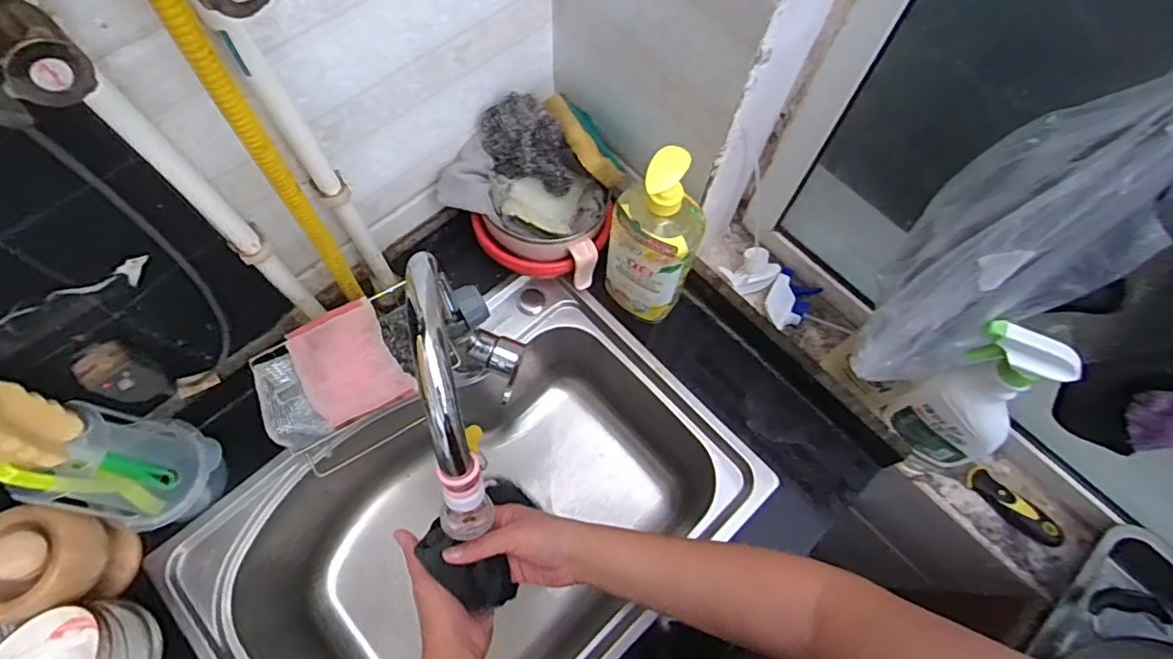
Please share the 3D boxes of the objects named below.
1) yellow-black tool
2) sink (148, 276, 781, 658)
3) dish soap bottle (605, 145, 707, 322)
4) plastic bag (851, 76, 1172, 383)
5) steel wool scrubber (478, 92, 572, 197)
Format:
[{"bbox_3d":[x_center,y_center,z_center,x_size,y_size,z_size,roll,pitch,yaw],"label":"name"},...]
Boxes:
[{"bbox_3d":[0.496,0.203,0.670,0.035,0.029,0.108,-40,74,-16],"label":"yellow-black tool"},{"bbox_3d":[-0.128,0.256,0.751,0.571,0.231,0.414,-41,74,-16],"label":"sink"},{"bbox_3d":[0.074,-0.093,0.641,0.097,0.257,0.069,15,68,4],"label":"dish soap bottle"},{"bbox_3d":[0.350,-0.072,0.467,0.134,0.323,0.145,8,68,1],"label":"plastic bag"},{"bbox_3d":[-0.069,-0.216,0.684,0.112,0.100,0.054,14,68,4],"label":"steel wool scrubber"}]

